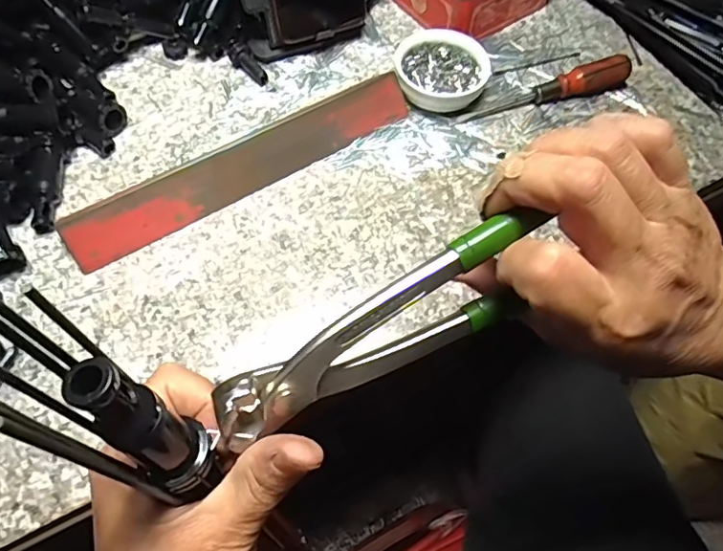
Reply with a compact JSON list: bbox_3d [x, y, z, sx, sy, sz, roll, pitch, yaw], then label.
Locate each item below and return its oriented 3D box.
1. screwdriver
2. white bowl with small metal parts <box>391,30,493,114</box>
[{"bbox_3d":[0.146,-0.143,0.431,0.140,0.025,0.020,-17,64,-11],"label":"screwdriver"},{"bbox_3d":[0.061,-0.158,0.431,0.072,0.025,0.068,1,62,-2],"label":"white bowl with small metal parts"}]

